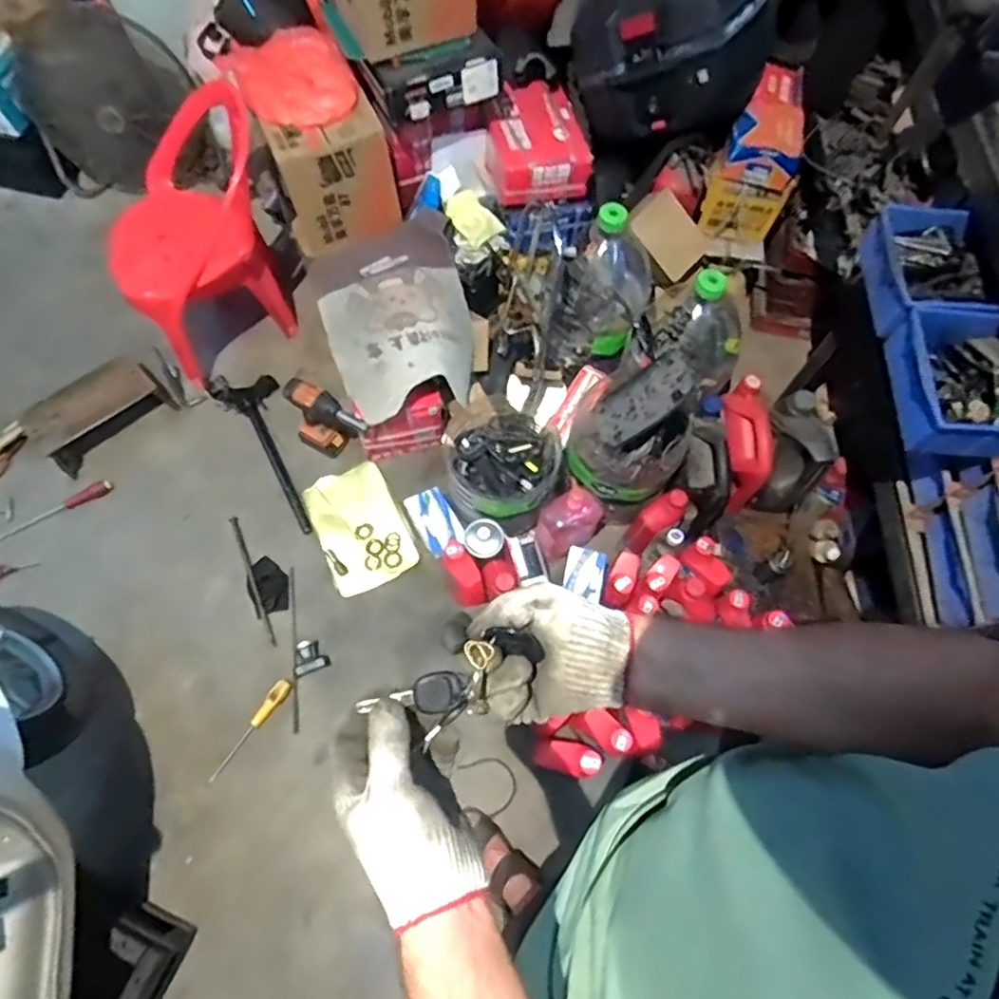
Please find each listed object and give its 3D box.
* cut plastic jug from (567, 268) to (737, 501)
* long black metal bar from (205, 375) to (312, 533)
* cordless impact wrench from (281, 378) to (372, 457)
[{"bbox_3d":[0.338,-0.266,1.306,0.256,0.250,0.499,29,69,11],"label":"cut plastic jug"},{"bbox_3d":[-0.575,-0.161,1.569,0.153,0.082,0.503,-32,71,-14],"label":"long black metal bar"},{"bbox_3d":[-0.404,-0.189,1.499,0.222,0.264,0.084,17,67,6],"label":"cordless impact wrench"}]

